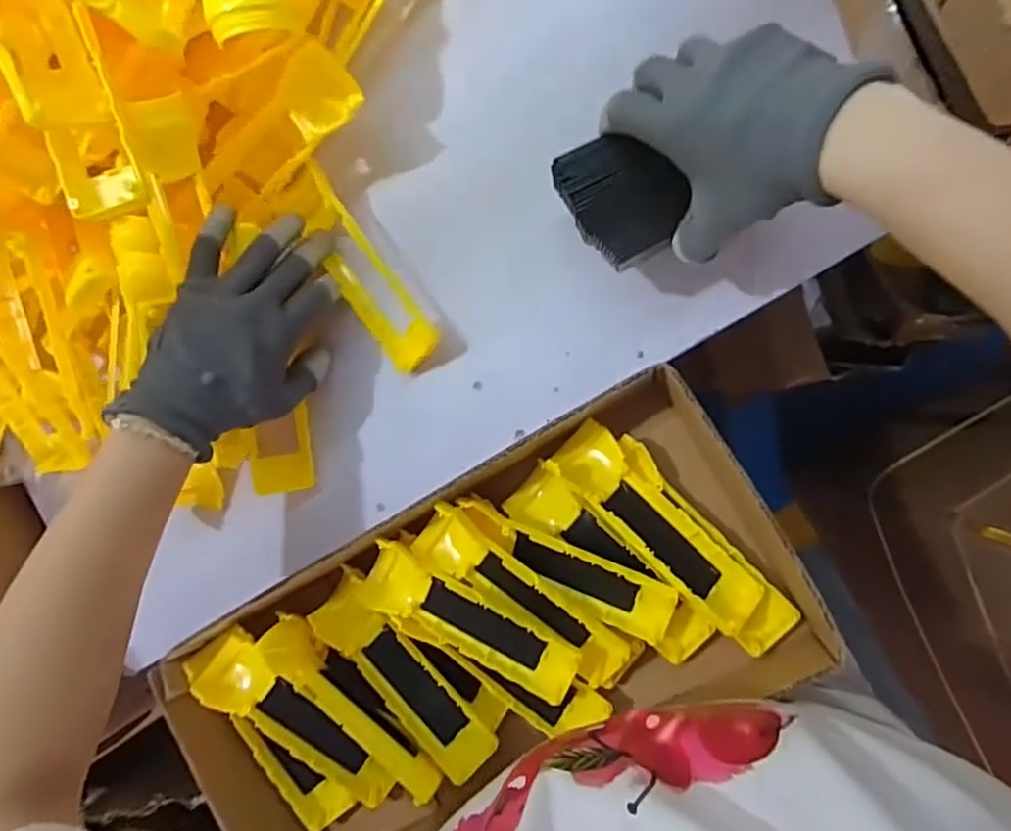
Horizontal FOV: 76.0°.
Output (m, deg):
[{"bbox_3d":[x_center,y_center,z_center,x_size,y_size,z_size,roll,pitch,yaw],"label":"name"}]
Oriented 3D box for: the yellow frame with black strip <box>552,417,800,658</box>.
[{"bbox_3d":[0.113,0.079,0.431,0.185,0.030,0.050,44,96,6],"label":"yellow frame with black strip"}]

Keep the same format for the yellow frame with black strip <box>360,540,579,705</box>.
[{"bbox_3d":[-0.027,0.146,0.456,0.158,0.032,0.047,26,94,8],"label":"yellow frame with black strip"}]

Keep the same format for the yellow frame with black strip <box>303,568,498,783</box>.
[{"bbox_3d":[-0.080,0.194,0.476,0.059,0.028,0.166,-45,84,6],"label":"yellow frame with black strip"}]

